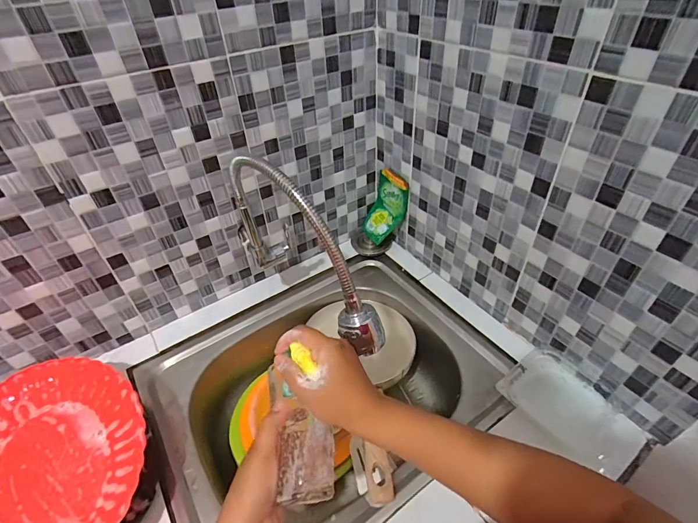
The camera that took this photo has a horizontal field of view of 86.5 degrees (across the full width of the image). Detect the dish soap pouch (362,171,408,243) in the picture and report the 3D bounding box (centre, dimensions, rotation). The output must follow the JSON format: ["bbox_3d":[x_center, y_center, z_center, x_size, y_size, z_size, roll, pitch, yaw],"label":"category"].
[{"bbox_3d":[0.065,-0.106,0.748,0.069,0.145,0.085,-17,43,-15],"label":"dish soap pouch"}]

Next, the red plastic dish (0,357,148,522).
[{"bbox_3d":[-0.361,0.241,0.436,0.220,0.037,0.285,-30,48,-26],"label":"red plastic dish"}]

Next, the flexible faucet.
[{"bbox_3d":[-0.067,-0.026,0.464,0.045,0.212,0.292,-30,48,-26],"label":"flexible faucet"}]

